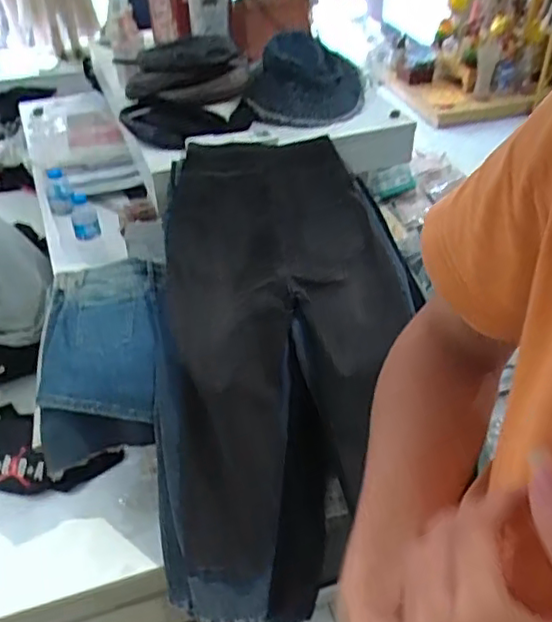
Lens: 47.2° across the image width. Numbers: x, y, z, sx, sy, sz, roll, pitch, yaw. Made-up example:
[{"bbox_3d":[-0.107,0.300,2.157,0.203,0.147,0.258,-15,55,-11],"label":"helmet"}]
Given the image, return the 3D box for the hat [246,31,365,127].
[{"bbox_3d":[0.066,-0.519,1.390,0.250,0.111,0.290,2,40,4],"label":"hat"}]

